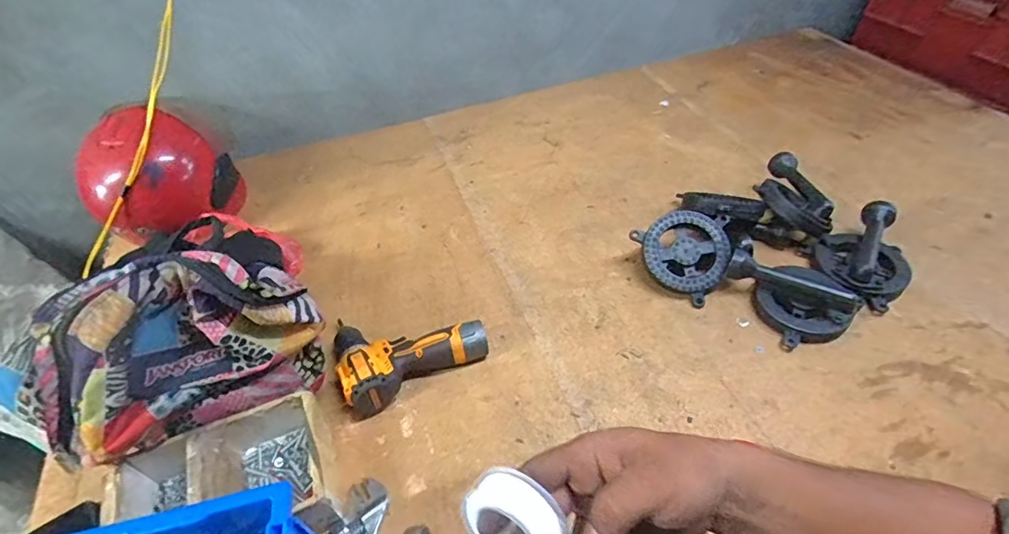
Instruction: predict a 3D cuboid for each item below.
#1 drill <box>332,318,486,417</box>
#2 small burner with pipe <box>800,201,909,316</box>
[{"bbox_3d":[-0.146,0.109,0.721,0.213,0.059,0.166,-21,49,-16],"label":"drill"},{"bbox_3d":[0.586,-0.023,0.788,0.189,0.058,0.139,-31,52,-24],"label":"small burner with pipe"}]

